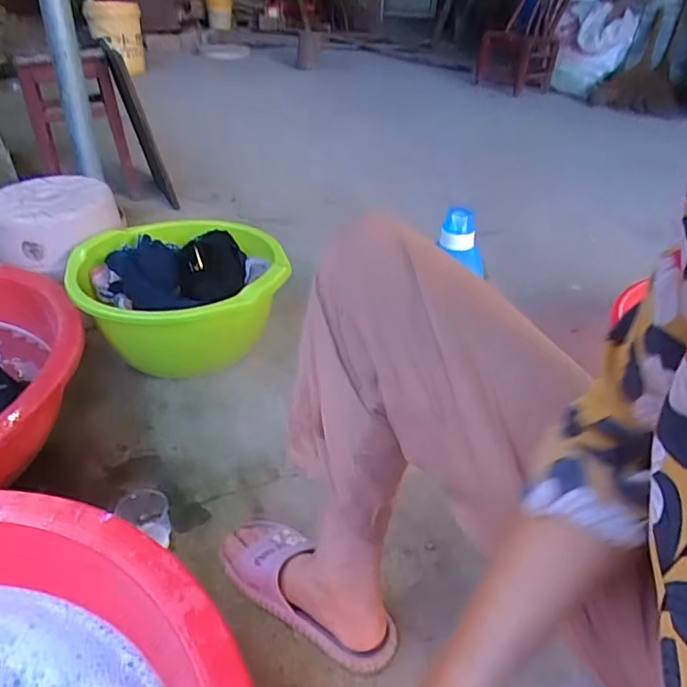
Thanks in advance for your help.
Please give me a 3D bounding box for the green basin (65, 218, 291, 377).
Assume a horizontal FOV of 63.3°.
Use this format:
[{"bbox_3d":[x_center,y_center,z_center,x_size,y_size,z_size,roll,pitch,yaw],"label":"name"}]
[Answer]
[{"bbox_3d":[-0.313,-0.091,1.081,0.355,0.217,0.358,3,35,-2],"label":"green basin"}]

